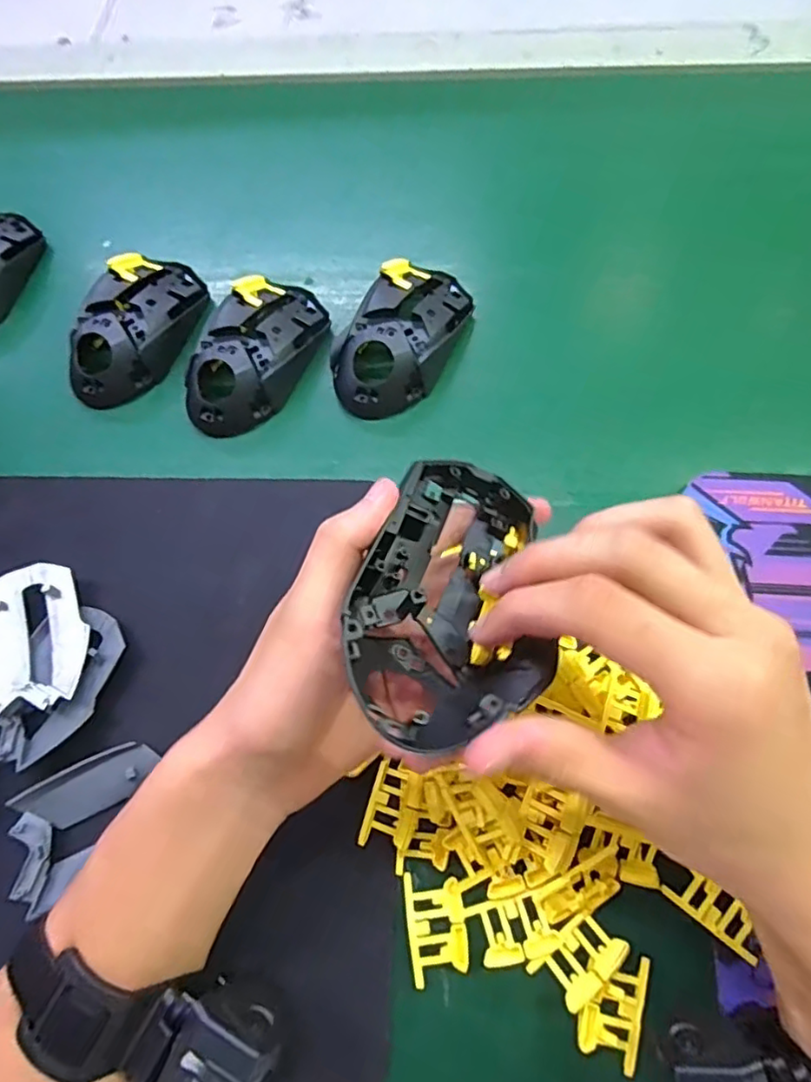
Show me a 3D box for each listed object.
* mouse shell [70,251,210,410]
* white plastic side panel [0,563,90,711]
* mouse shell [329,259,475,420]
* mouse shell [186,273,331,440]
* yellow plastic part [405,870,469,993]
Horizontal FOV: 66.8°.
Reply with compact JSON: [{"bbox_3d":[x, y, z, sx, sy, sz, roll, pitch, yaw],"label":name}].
[{"bbox_3d":[-0.180,-0.145,0.408,0.061,0.030,0.117,18,70,10],"label":"mouse shell"},{"bbox_3d":[-0.202,0.051,0.328,0.058,0.016,0.077,-10,68,-1],"label":"white plastic side panel"},{"bbox_3d":[-0.003,-0.134,0.394,0.072,0.034,0.117,33,73,14],"label":"mouse shell"},{"bbox_3d":[-0.097,-0.124,0.392,0.059,0.032,0.113,23,71,11],"label":"mouse shell"},{"bbox_3d":[0.014,0.176,0.280,0.026,0.004,0.042,-7,68,0],"label":"yellow plastic part"}]

